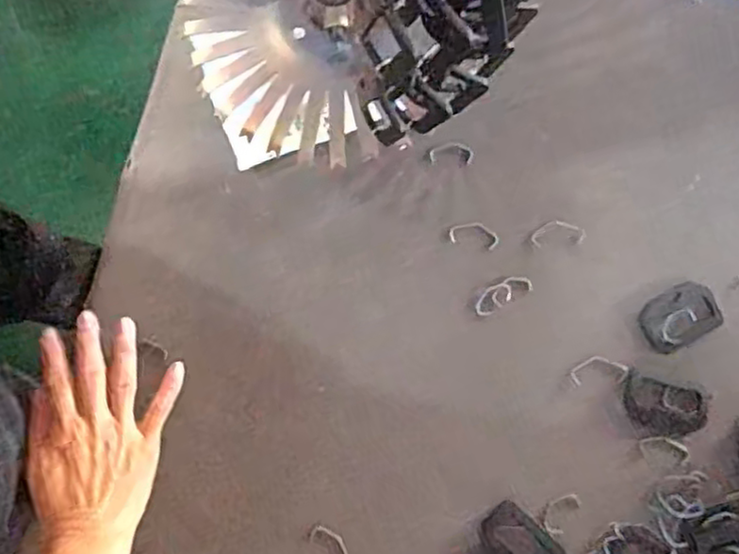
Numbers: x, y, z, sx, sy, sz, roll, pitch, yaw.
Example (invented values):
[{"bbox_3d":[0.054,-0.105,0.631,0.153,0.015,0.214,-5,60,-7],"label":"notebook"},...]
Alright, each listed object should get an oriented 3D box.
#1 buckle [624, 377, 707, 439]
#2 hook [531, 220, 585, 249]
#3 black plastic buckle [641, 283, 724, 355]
[{"bbox_3d":[0.221,0.099,0.521,0.061,0.006,0.039,13,81,4],"label":"buckle"},{"bbox_3d":[0.148,-0.034,0.545,0.042,0.004,0.021,-7,80,0],"label":"hook"},{"bbox_3d":[0.238,0.030,0.532,0.060,0.008,0.041,-26,80,-3],"label":"black plastic buckle"}]

